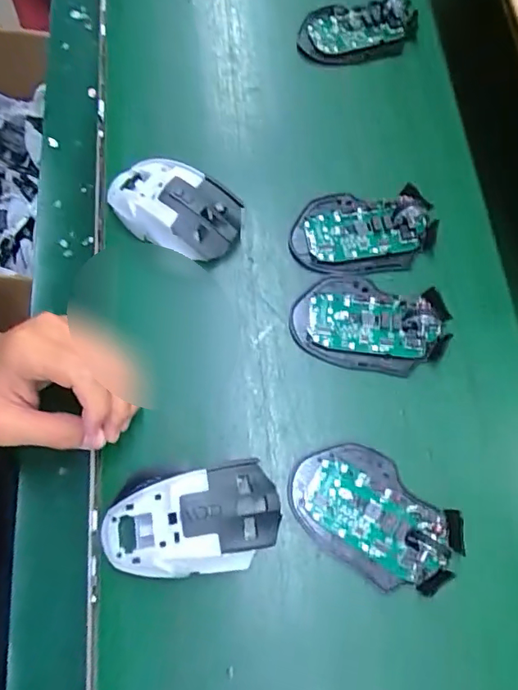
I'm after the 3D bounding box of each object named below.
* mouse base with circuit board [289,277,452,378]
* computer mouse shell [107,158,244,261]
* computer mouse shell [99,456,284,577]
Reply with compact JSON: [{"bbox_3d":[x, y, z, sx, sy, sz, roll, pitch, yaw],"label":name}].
[{"bbox_3d":[0.084,-0.018,0.385,0.113,0.021,0.070,13,70,4],"label":"mouse base with circuit board"},{"bbox_3d":[-0.070,-0.108,0.410,0.116,0.037,0.060,27,72,9],"label":"computer mouse shell"},{"bbox_3d":[-0.045,0.113,0.331,0.115,0.032,0.064,-7,70,-4],"label":"computer mouse shell"}]

